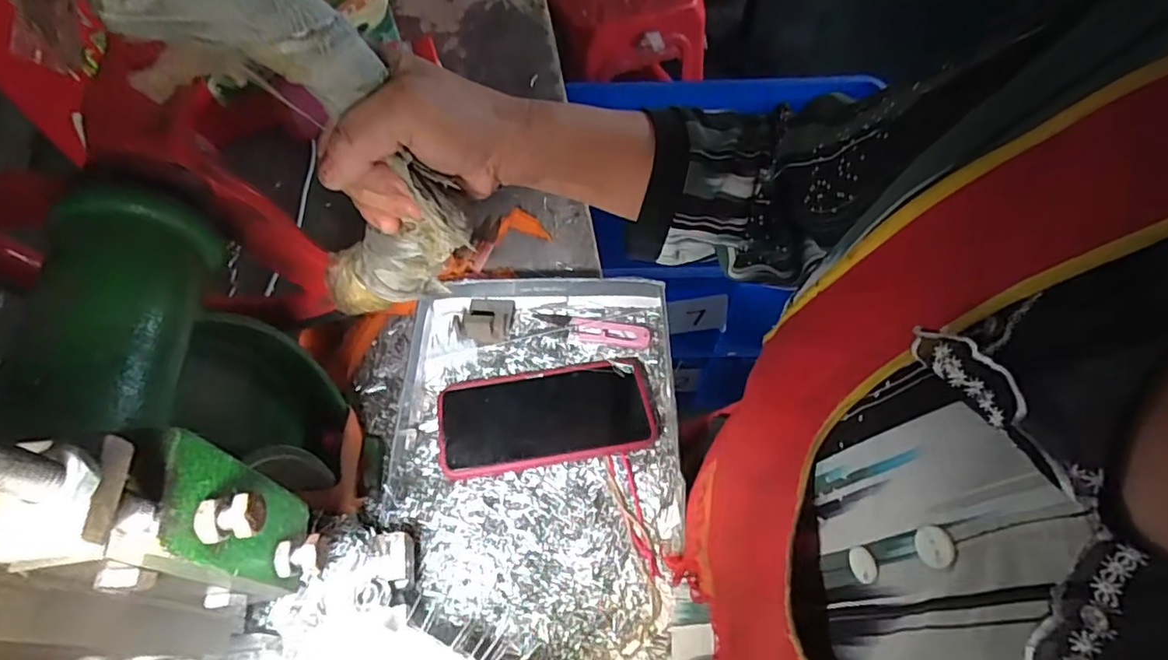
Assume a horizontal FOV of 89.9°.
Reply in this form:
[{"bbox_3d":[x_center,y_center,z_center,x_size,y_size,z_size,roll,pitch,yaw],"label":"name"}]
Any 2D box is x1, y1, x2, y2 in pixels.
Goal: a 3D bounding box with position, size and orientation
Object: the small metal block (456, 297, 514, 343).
[{"bbox_3d":[-0.084,-0.012,0.498,0.044,0.022,0.041,-1,59,0],"label":"small metal block"}]

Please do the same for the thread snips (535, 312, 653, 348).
[{"bbox_3d":[0.007,0.001,0.505,0.099,0.004,0.028,8,59,6],"label":"thread snips"}]

